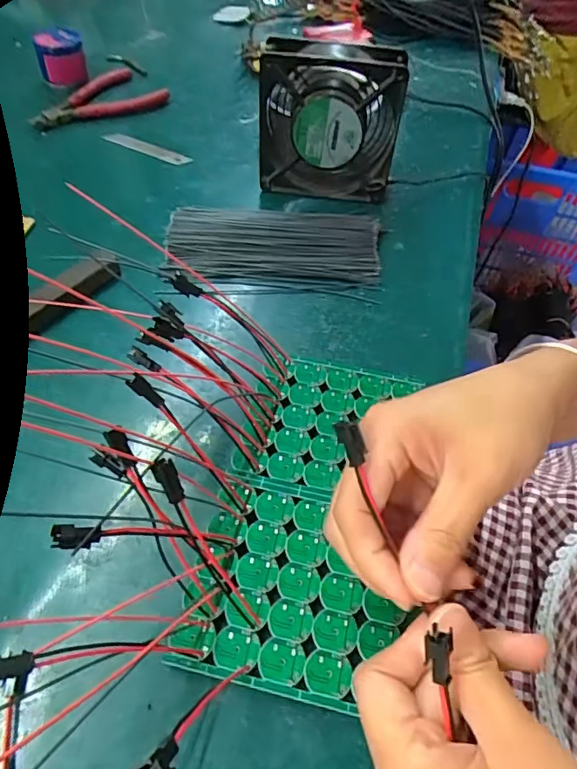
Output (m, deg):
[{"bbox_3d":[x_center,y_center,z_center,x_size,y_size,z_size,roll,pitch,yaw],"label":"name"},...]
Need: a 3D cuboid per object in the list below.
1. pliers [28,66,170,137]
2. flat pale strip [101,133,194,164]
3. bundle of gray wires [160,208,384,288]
[{"bbox_3d":[-0.205,-0.305,0.557,0.078,0.021,0.143,36,57,22],"label":"pliers"},{"bbox_3d":[-0.146,-0.241,0.527,0.097,0.004,0.013,20,53,11],"label":"flat pale strip"},{"bbox_3d":[-0.012,-0.121,0.439,0.176,0.015,0.084,3,51,-2],"label":"bundle of gray wires"}]

